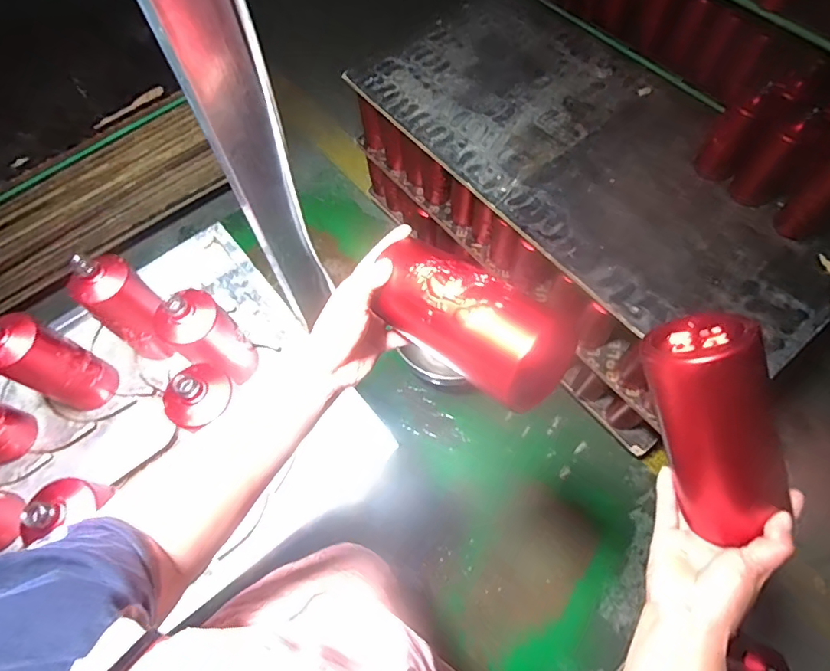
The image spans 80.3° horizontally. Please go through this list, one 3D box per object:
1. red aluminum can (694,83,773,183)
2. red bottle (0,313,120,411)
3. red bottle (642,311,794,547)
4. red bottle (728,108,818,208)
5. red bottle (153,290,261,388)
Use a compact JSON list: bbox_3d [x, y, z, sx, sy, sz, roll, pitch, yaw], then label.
[{"bbox_3d":[0.676,-0.423,1.041,0.082,0.189,0.085,-1,65,2],"label":"red aluminum can"},{"bbox_3d":[-0.527,0.039,0.713,0.073,0.198,0.087,34,71,16],"label":"red bottle"},{"bbox_3d":[0.244,0.077,0.399,0.072,0.068,0.182,-18,101,-6],"label":"red bottle"},{"bbox_3d":[0.743,-0.359,1.022,0.087,0.174,0.079,39,72,18],"label":"red bottle"},{"bbox_3d":[-0.292,0.010,0.715,0.085,0.184,0.078,33,70,16],"label":"red bottle"}]

